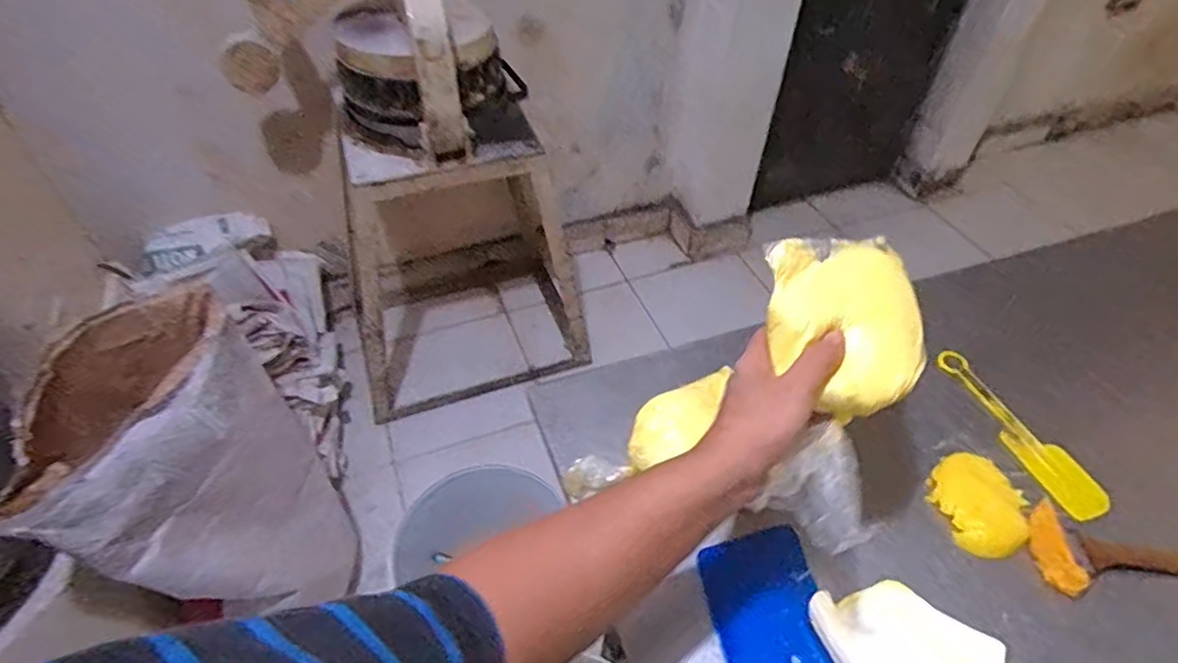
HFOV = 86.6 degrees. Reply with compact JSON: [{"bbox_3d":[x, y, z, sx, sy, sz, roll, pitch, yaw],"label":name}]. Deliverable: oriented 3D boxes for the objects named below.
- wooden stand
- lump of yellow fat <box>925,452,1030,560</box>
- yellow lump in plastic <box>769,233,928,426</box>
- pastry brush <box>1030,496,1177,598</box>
[{"bbox_3d":[-0.322,-0.257,1.648,0.630,0.868,0.586,-10,49,-11],"label":"wooden stand"},{"bbox_3d":[0.346,0.149,0.555,0.076,0.025,0.096,31,53,24],"label":"lump of yellow fat"},{"bbox_3d":[0.172,0.002,0.441,0.113,0.065,0.118,-6,70,-19],"label":"yellow lump in plastic"},{"bbox_3d":[0.442,0.187,0.533,0.142,0.029,0.068,9,44,-14],"label":"pastry brush"}]

